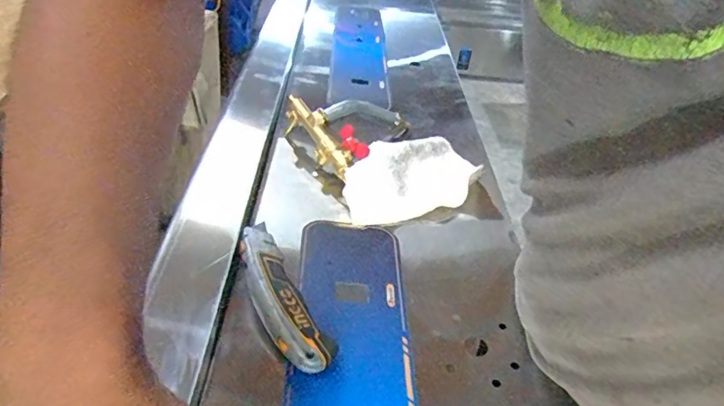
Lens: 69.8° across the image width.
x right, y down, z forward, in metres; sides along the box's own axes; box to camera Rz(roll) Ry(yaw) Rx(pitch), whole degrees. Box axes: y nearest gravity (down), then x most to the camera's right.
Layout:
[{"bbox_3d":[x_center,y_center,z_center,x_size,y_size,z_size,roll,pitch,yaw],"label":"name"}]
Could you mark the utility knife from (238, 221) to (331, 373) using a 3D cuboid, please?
[{"bbox_3d":[-0.074,0.077,0.439,0.038,0.031,0.159,-12,40,-23],"label":"utility knife"}]

